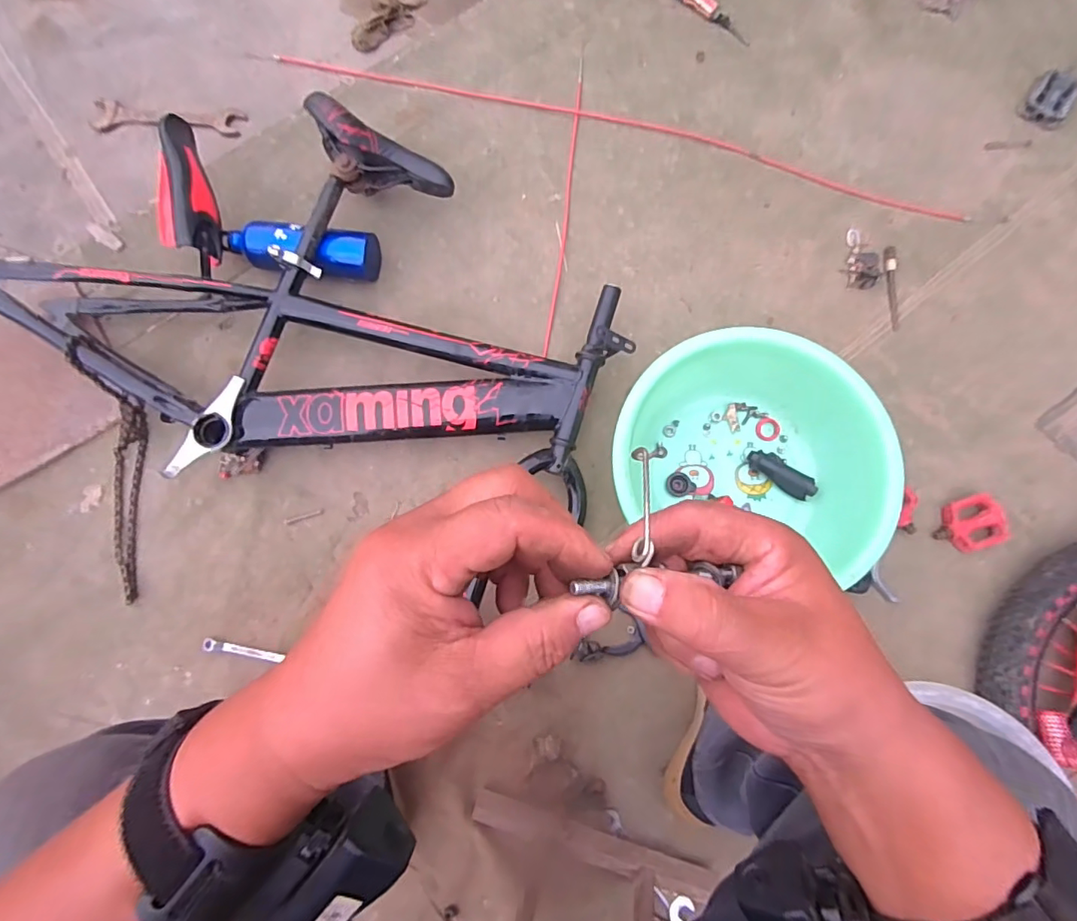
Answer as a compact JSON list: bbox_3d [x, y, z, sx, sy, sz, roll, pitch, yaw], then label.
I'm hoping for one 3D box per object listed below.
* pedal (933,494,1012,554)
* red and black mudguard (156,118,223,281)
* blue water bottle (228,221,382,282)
[{"bbox_3d":[0.626,0.092,0.762,0.094,0.022,0.071,-19,81,-4],"label":"pedal"},{"bbox_3d":[-0.512,-0.390,0.776,0.063,0.057,0.254,-7,79,-2],"label":"red and black mudguard"},{"bbox_3d":[-0.363,-0.319,0.807,0.222,0.073,0.077,1,80,-1],"label":"blue water bottle"}]

